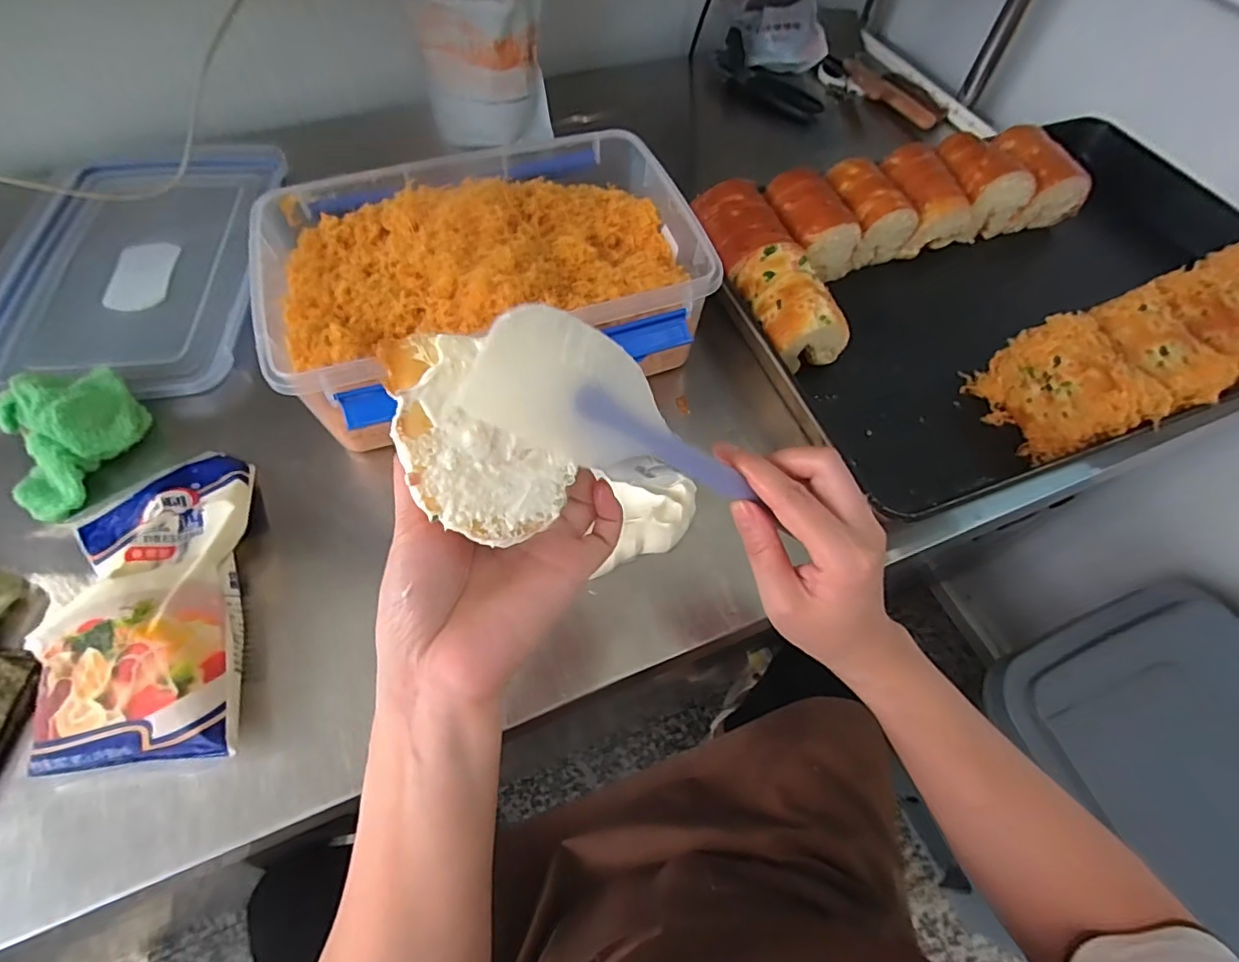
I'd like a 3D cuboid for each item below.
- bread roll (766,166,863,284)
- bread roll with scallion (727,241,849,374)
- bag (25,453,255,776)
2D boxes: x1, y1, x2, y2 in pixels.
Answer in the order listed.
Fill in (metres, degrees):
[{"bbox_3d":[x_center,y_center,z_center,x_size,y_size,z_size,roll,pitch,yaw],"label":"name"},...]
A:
[{"bbox_3d":[0.193,-0.265,0.584,0.069,0.063,0.096,-22,63,-13],"label":"bread roll"},{"bbox_3d":[0.154,-0.162,0.522,0.066,0.055,0.112,-20,63,-13],"label":"bread roll with scallion"},{"bbox_3d":[-0.326,0.077,0.388,0.122,0.052,0.230,-16,62,-11],"label":"bag"}]

